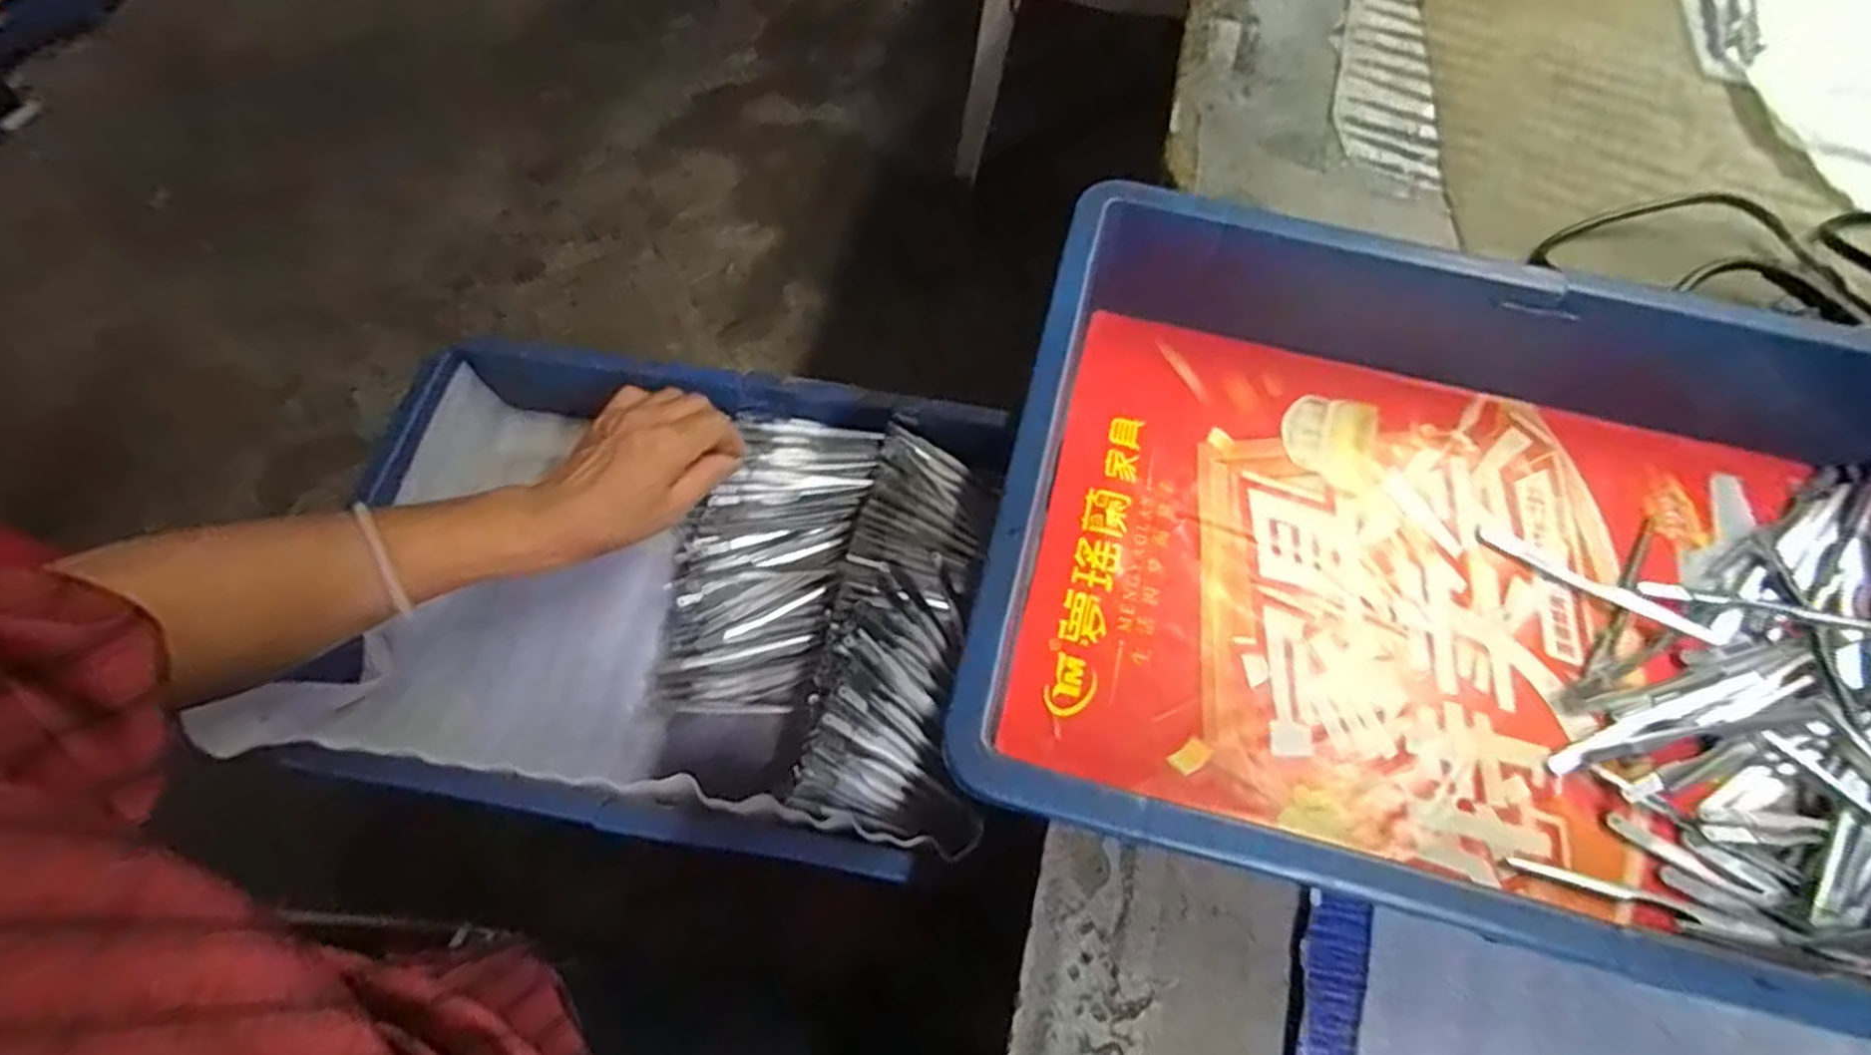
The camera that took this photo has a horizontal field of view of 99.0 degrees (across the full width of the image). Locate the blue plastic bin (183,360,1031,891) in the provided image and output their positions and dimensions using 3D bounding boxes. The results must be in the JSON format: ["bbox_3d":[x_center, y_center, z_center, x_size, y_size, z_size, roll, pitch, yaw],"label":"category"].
[{"bbox_3d":[-0.179,0.039,0.516,0.397,0.083,0.286,8,64,3],"label":"blue plastic bin"}]

